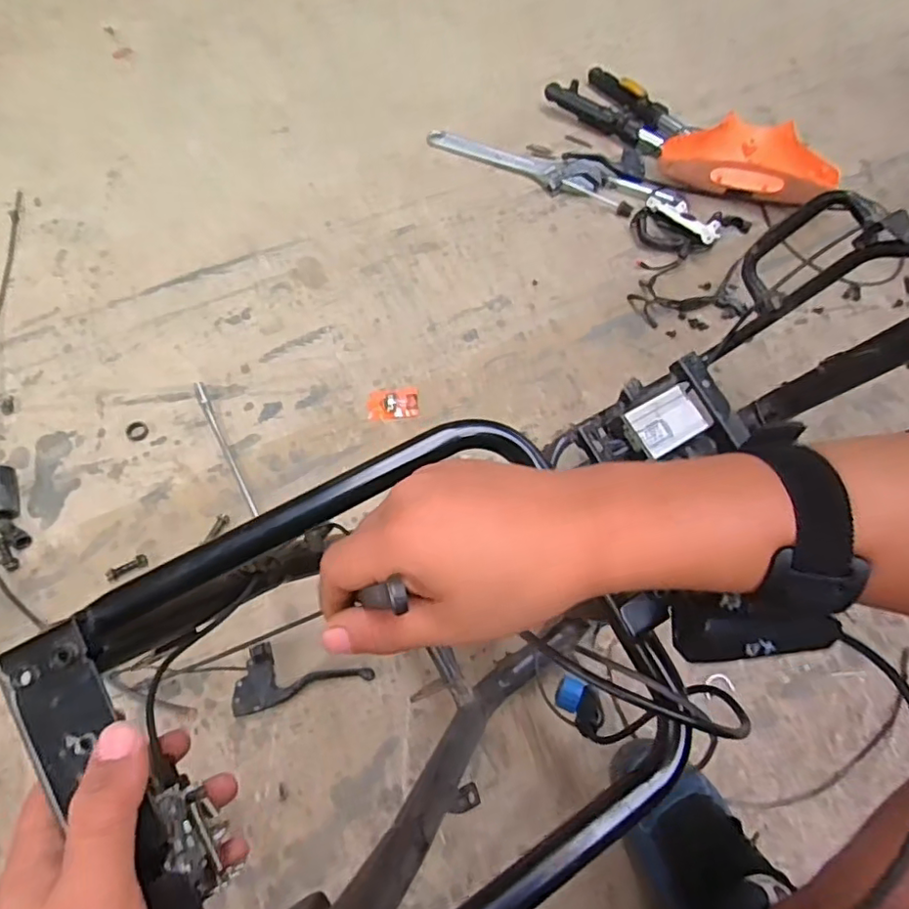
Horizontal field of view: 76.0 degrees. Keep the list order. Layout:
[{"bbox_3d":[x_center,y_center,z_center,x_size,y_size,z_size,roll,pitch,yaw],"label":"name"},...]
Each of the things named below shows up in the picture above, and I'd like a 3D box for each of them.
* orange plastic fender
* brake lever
[{"bbox_3d":[0.537,-0.533,1.059,0.289,0.082,0.189,28,65,13],"label":"orange plastic fender"},{"bbox_3d":[-0.180,0.249,0.682,0.155,0.029,0.067,-14,63,-8],"label":"brake lever"}]

